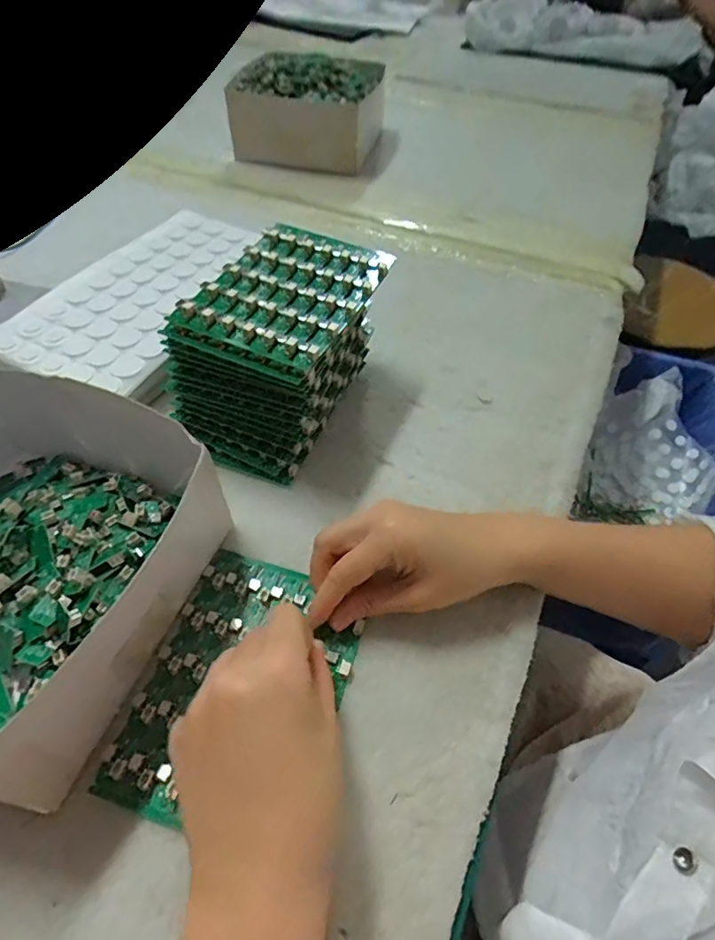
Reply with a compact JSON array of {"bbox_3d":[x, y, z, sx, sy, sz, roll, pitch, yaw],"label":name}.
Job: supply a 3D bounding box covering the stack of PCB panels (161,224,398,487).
[{"bbox_3d":[-0.062,-0.102,0.435,0.119,0.116,0.188,21,55,15],"label":"stack of PCB panels"}]

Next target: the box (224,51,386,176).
[{"bbox_3d":[-0.074,-0.568,0.800,0.218,0.102,0.214,8,52,5],"label":"box"}]

